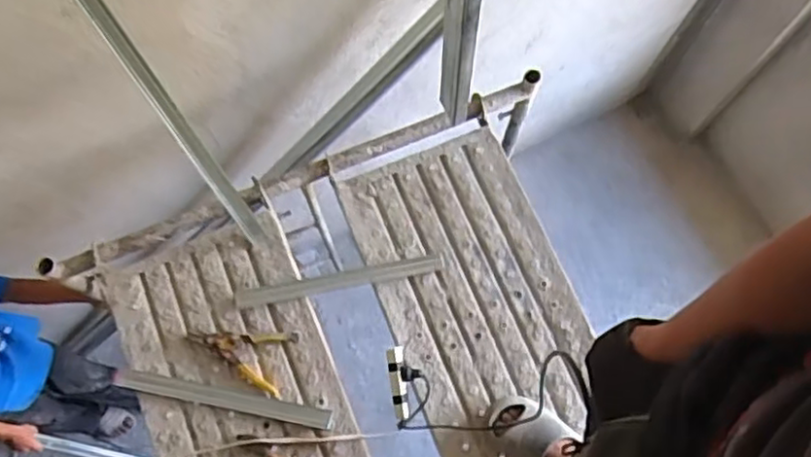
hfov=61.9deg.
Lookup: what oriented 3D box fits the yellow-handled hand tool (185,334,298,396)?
[{"bbox_3d":[-0.349,0.246,1.415,0.225,0.012,0.127,20,74,7],"label":"yellow-handled hand tool"}]

